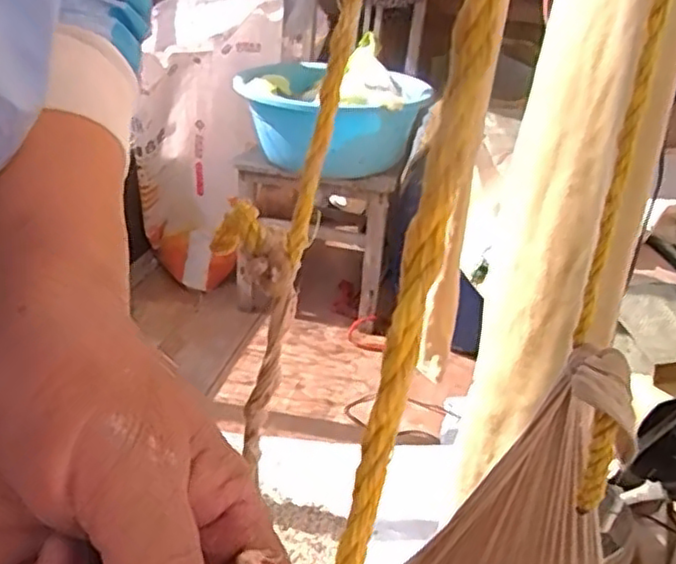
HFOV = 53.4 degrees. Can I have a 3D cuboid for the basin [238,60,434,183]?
[{"bbox_3d":[-0.066,-0.430,1.746,0.478,0.209,0.478,3,28,-2],"label":"basin"}]

